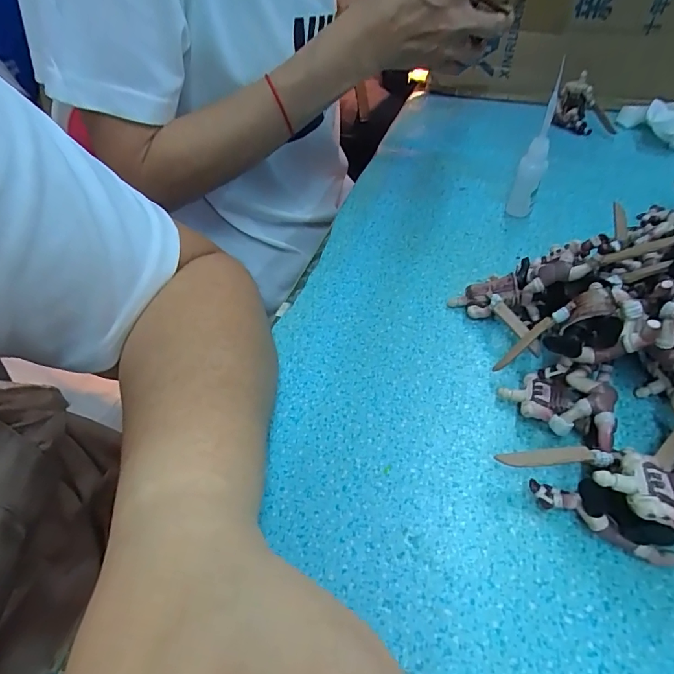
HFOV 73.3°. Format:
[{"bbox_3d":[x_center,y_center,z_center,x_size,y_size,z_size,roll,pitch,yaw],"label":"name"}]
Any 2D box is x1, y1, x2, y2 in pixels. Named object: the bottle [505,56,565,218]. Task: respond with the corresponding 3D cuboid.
[{"bbox_3d":[0.165,-0.156,0.376,0.017,0.119,0.018,-25,49,-20],"label":"bottle"}]

